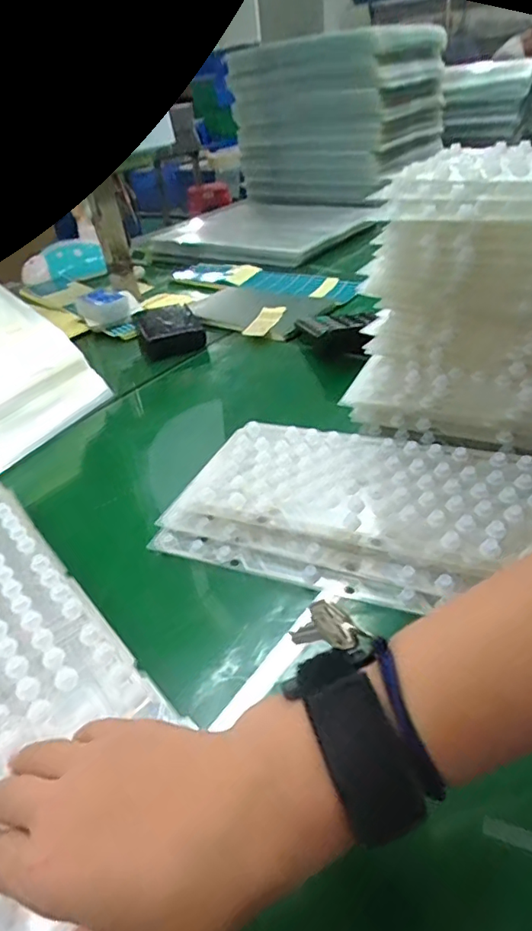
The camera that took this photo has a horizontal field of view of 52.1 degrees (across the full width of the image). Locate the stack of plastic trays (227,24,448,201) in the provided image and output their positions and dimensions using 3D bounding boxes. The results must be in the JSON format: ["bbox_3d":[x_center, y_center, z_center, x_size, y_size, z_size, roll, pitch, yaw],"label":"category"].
[{"bbox_3d":[0.147,-0.716,1.124,0.372,0.266,0.219,23,45,35],"label":"stack of plastic trays"}]

